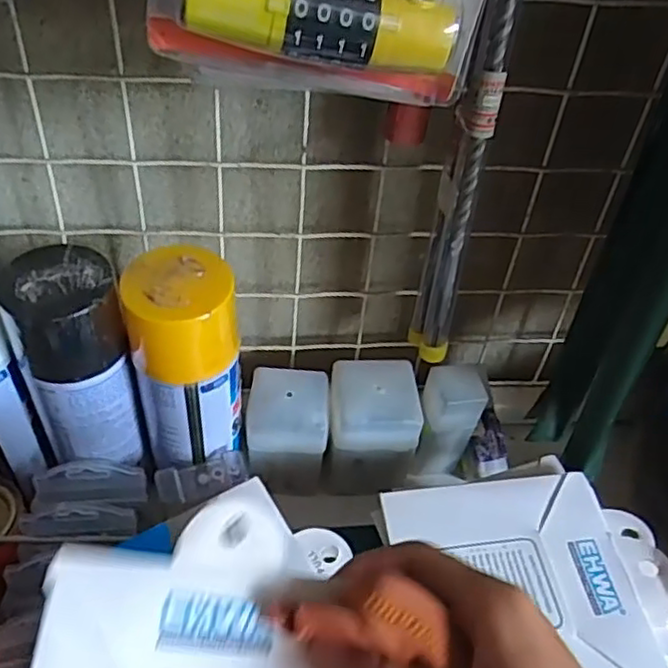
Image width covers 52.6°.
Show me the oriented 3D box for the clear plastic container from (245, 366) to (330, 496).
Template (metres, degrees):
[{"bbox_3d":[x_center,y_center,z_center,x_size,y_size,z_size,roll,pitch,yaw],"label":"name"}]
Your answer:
[{"bbox_3d":[-0.034,0.072,0.495,0.054,0.084,0.053,3,41,-2],"label":"clear plastic container"}]

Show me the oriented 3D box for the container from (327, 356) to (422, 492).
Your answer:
[{"bbox_3d":[0.028,0.068,0.495,0.061,0.085,0.057,0,42,-6],"label":"container"}]

